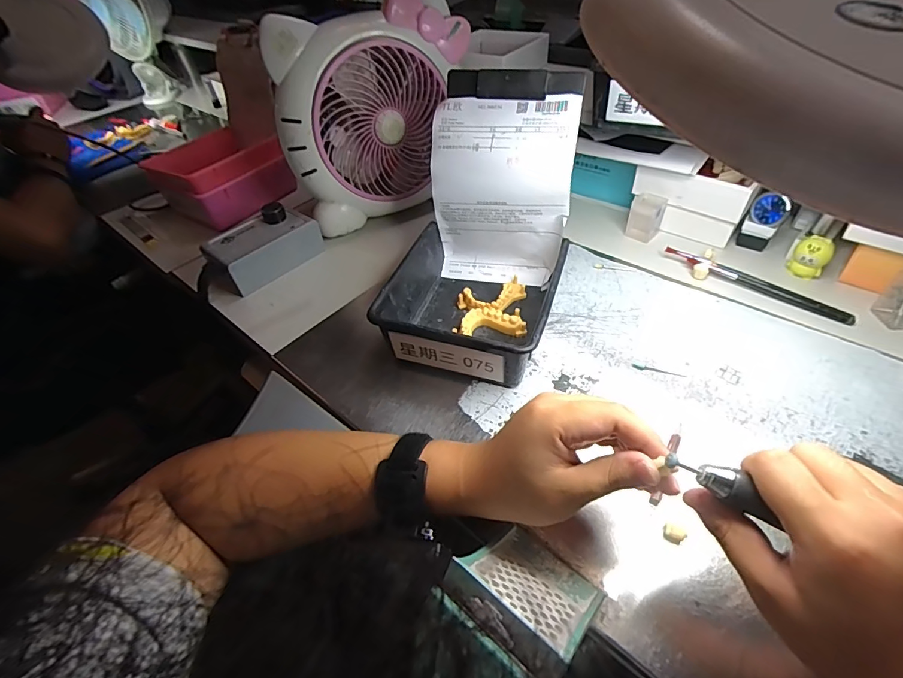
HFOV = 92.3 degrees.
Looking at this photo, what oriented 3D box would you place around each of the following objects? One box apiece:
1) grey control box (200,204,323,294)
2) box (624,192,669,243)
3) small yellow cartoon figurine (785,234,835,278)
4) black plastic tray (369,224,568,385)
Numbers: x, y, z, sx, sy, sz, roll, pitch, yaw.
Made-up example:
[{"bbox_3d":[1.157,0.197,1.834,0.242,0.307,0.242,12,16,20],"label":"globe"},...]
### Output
[{"bbox_3d":[-0.251,-0.121,0.573,0.080,0.059,0.136,25,54,27],"label":"grey control box"},{"bbox_3d":[0.251,-0.159,0.562,0.038,0.044,0.036,26,54,28],"label":"box"},{"bbox_3d":[0.393,-0.086,0.476,0.033,0.047,0.024,31,56,30],"label":"small yellow cartoon figurine"},{"bbox_3d":[0.024,-0.038,0.455,0.160,0.069,0.163,12,49,17],"label":"black plastic tray"}]

